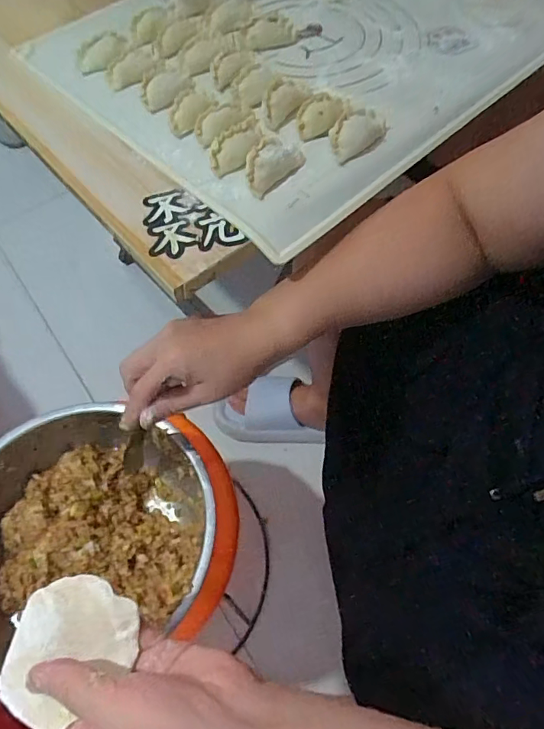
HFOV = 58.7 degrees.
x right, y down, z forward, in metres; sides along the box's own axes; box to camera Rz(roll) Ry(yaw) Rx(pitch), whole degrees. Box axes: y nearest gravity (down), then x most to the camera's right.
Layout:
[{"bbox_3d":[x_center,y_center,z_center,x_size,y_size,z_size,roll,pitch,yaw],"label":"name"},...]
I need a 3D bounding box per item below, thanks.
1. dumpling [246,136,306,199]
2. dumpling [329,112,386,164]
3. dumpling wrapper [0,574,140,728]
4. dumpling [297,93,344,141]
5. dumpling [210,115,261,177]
[{"bbox_3d":[-0.001,-0.163,0.392,0.030,0.020,0.060,32,65,16],"label":"dumpling"},{"bbox_3d":[0.072,-0.197,0.412,0.061,0.020,0.031,-36,67,-19],"label":"dumpling"},{"bbox_3d":[-0.119,0.162,0.275,0.064,0.013,0.075,33,69,6],"label":"dumpling wrapper"},{"bbox_3d":[0.044,-0.218,0.422,0.051,0.017,0.029,-40,68,-21],"label":"dumpling"},{"bbox_3d":[-0.030,-0.183,0.407,0.024,0.022,0.056,23,63,12],"label":"dumpling"}]

